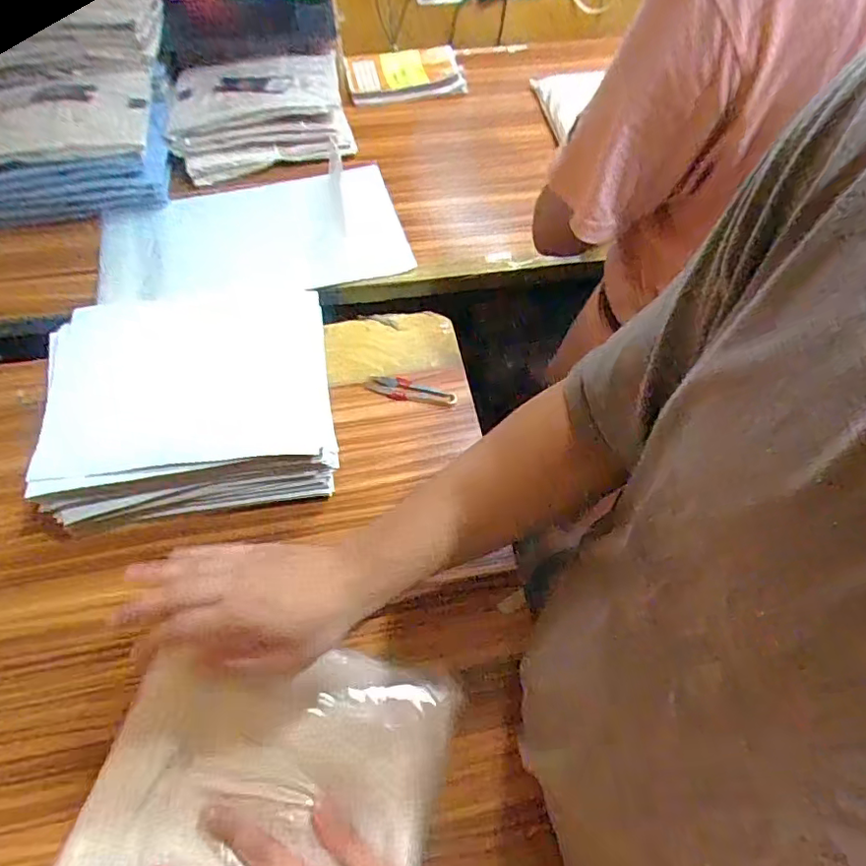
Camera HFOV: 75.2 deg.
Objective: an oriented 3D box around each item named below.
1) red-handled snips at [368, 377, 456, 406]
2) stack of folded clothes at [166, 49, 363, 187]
[{"bbox_3d":[-0.026,-0.050,0.653,0.103,0.006,0.030,11,58,6],"label":"red-handled snips"},{"bbox_3d":[-0.259,-0.483,0.853,0.260,0.086,0.160,-12,59,-9],"label":"stack of folded clothes"}]

